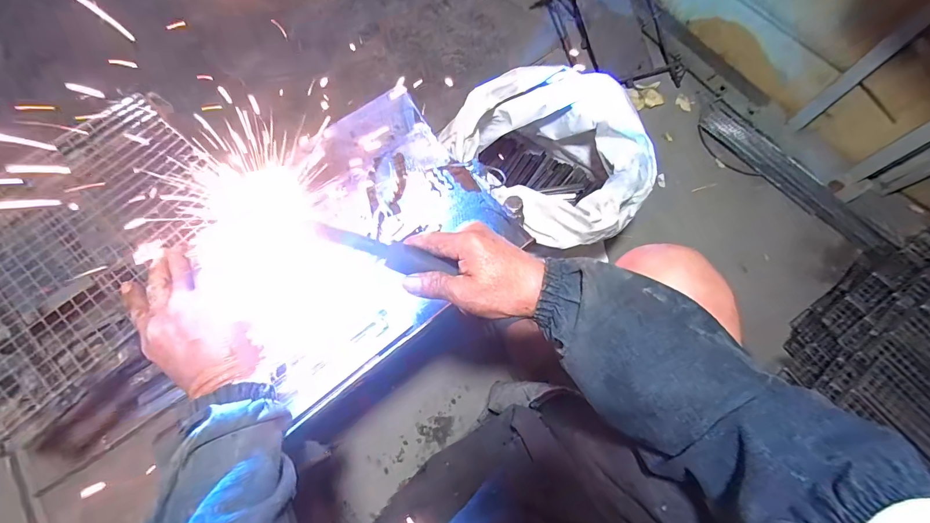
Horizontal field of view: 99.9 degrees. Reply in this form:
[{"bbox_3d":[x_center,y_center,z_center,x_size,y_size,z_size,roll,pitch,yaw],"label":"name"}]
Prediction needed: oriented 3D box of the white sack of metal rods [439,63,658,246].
[{"bbox_3d":[0.168,-0.175,0.790,0.341,0.252,0.296,43,75,14],"label":"white sack of metal rods"}]

